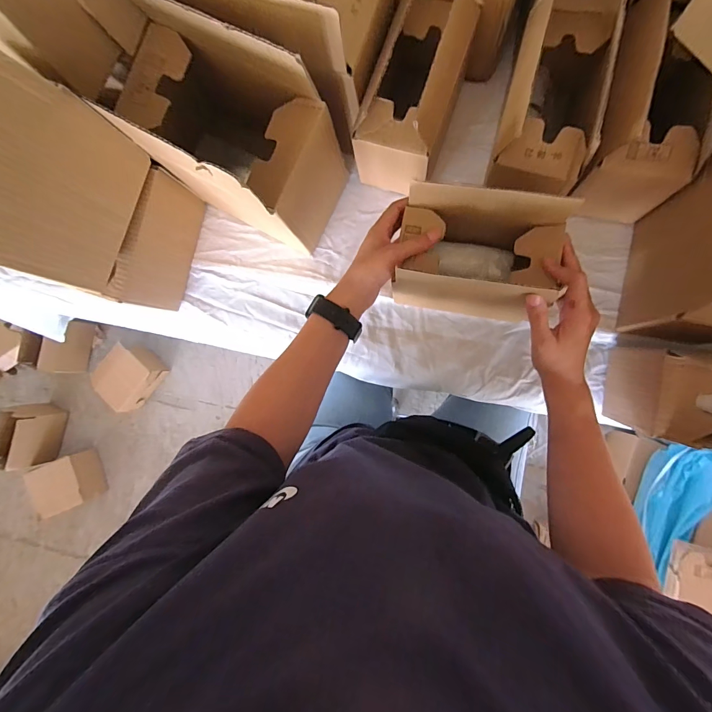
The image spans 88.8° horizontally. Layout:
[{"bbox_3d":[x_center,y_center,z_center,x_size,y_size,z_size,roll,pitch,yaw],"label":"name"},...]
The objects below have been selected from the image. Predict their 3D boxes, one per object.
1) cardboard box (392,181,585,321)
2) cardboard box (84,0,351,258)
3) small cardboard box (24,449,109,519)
[{"bbox_3d":[0.141,-0.116,0.424,0.175,0.110,0.110,10,89,7],"label":"cardboard box"},{"bbox_3d":[-0.150,-0.267,0.452,0.235,0.204,0.138,29,91,6],"label":"cardboard box"},{"bbox_3d":[-0.932,0.411,1.177,0.187,0.113,0.160,-23,86,5],"label":"small cardboard box"}]

